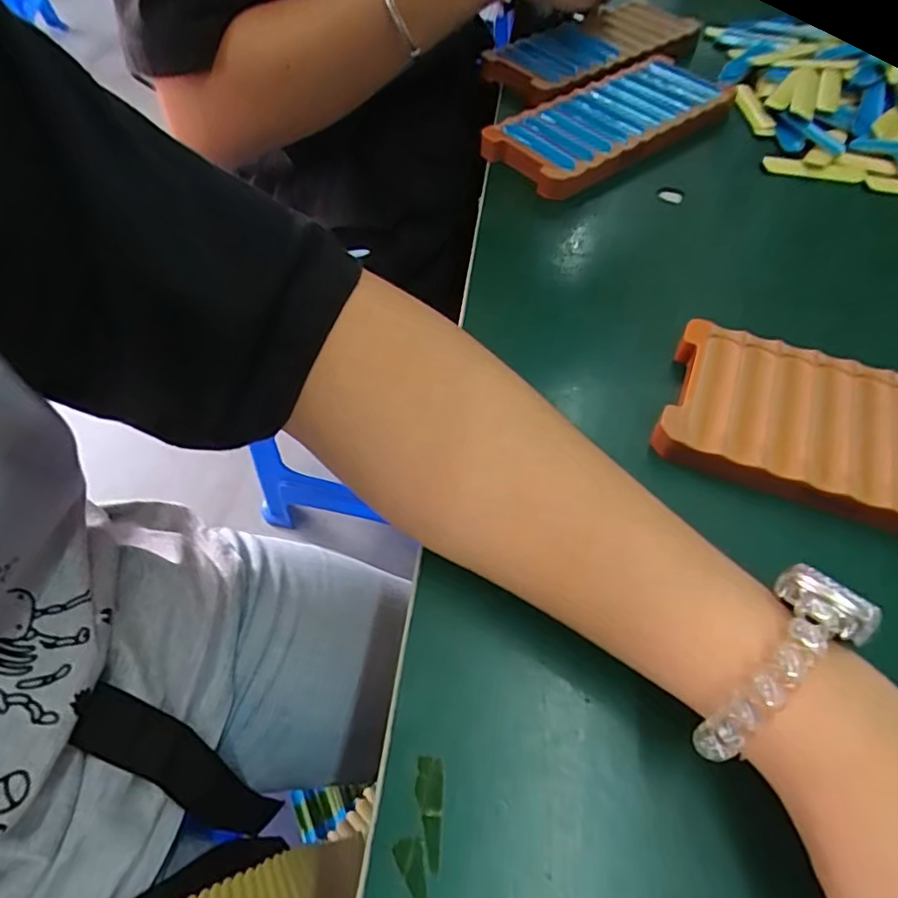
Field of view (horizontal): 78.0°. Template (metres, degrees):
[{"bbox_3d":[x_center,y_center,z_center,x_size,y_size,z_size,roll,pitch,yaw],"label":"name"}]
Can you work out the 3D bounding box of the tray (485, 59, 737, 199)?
[{"bbox_3d":[0.111,-0.228,0.379,0.189,0.024,0.078,-35,63,-17],"label":"tray"}]

